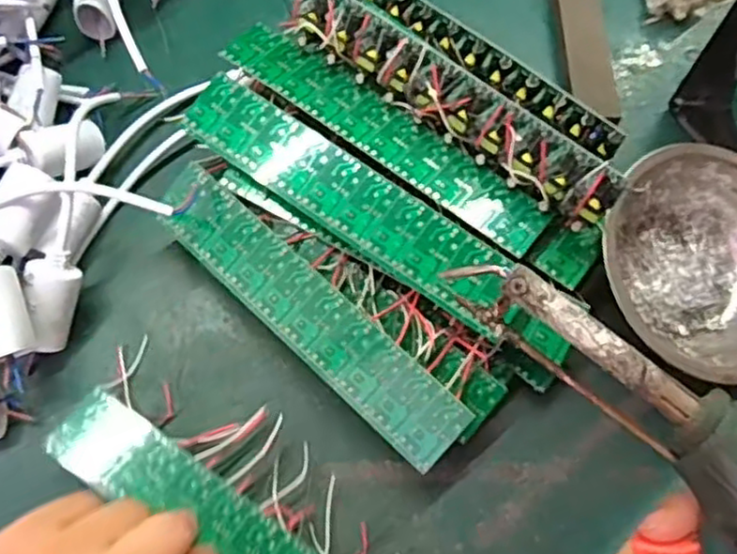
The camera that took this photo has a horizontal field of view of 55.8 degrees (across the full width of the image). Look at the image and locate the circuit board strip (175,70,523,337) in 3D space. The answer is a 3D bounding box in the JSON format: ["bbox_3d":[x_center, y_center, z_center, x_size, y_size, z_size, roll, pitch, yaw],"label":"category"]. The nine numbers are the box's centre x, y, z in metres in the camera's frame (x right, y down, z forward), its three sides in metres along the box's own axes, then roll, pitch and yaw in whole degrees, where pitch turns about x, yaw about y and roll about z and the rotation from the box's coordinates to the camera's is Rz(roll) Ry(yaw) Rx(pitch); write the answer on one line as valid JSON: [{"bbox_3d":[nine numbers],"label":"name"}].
[{"bbox_3d":[-0.015,-0.042,0.363,0.186,0.010,0.041,34,88,10],"label":"circuit board strip"}]

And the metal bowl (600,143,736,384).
[{"bbox_3d":[0.187,-0.003,0.385,0.122,0.053,0.120,1,68,-2],"label":"metal bowl"}]

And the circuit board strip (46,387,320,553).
[{"bbox_3d":[-0.065,0.126,0.333,0.201,0.011,0.039,34,71,11],"label":"circuit board strip"}]

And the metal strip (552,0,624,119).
[{"bbox_3d":[0.144,-0.197,0.481,0.036,0.010,0.199,-2,67,-3],"label":"metal strip"}]

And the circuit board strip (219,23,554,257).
[{"bbox_3d":[0.008,-0.080,0.381,0.201,0.009,0.037,37,71,12],"label":"circuit board strip"}]

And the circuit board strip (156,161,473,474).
[{"bbox_3d":[-0.032,0.017,0.363,0.196,0.004,0.037,42,93,13],"label":"circuit board strip"}]

